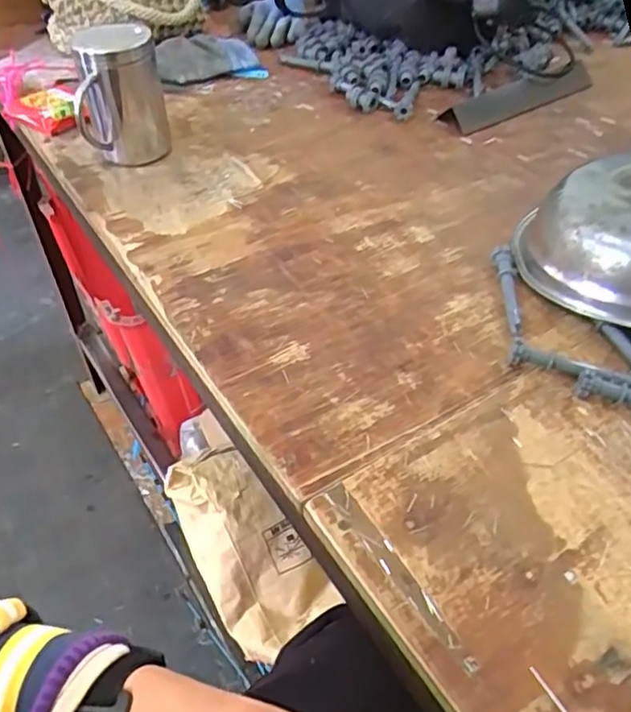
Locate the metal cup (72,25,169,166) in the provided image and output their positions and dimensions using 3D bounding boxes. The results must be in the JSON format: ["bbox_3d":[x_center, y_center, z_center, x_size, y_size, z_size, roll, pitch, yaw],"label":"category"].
[{"bbox_3d":[-0.199,-0.267,0.667,0.088,0.121,0.080,-12,47,-11],"label":"metal cup"}]

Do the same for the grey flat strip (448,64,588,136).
[{"bbox_3d":[0.259,-0.316,0.790,0.228,0.007,0.046,-25,71,-24],"label":"grey flat strip"}]

